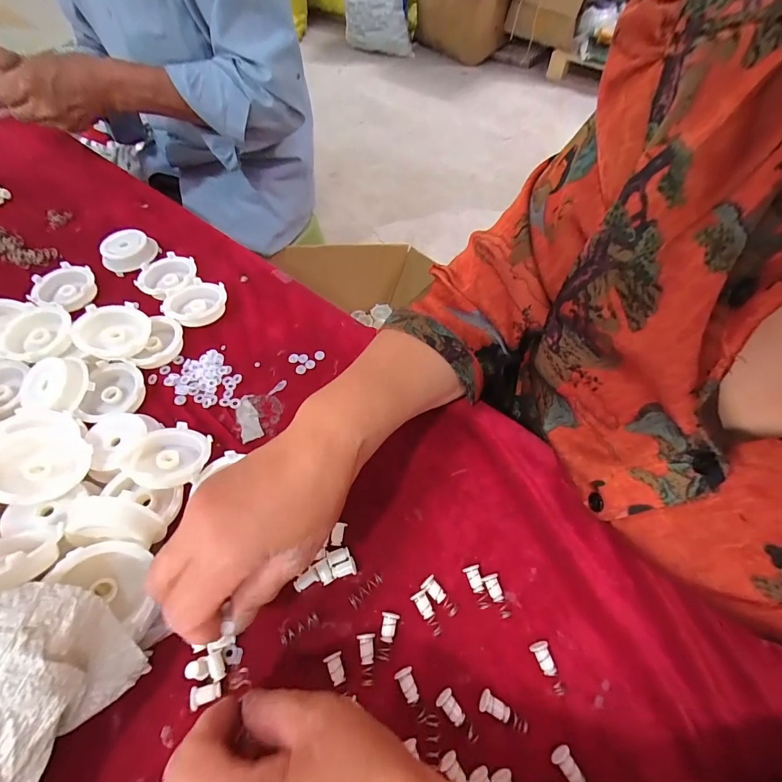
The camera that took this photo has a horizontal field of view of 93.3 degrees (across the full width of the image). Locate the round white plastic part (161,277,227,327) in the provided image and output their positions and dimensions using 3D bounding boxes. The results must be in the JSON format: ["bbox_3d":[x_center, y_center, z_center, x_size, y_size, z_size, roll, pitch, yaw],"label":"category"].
[{"bbox_3d":[-0.199,-0.091,0.379,0.057,0.019,0.056,0,58,0],"label":"round white plastic part"}]

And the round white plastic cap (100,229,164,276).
[{"bbox_3d":[-0.296,-0.159,0.417,0.057,0.020,0.051,-33,63,-19],"label":"round white plastic cap"}]

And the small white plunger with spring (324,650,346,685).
[{"bbox_3d":[-0.034,0.171,0.228,0.010,0.008,0.016,-19,60,-12],"label":"small white plunger with spring"}]

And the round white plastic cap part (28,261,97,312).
[{"bbox_3d":[-0.344,-0.110,0.391,0.066,0.017,0.055,10,58,7],"label":"round white plastic cap part"}]

